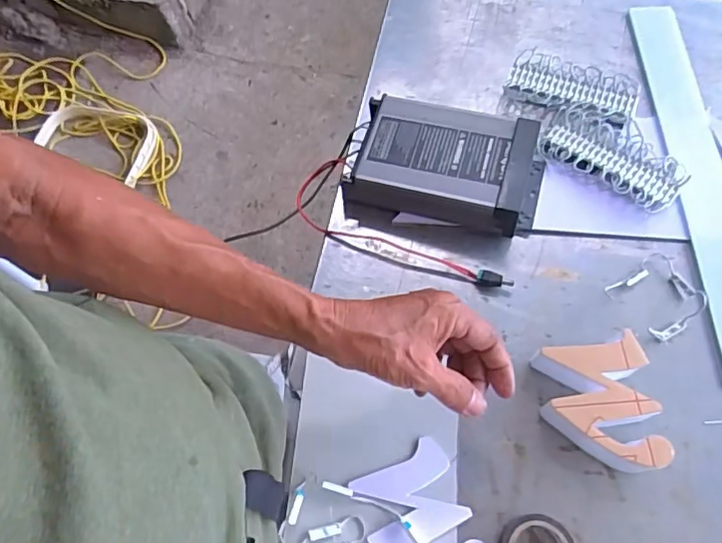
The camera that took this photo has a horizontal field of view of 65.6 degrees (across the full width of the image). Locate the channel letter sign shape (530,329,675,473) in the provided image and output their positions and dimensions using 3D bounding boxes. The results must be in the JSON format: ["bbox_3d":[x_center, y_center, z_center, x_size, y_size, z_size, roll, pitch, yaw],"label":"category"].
[{"bbox_3d":[0.199,0.111,0.471,0.084,0.046,0.110,-7,65,0],"label":"channel letter sign shape"}]

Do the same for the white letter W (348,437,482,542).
[{"bbox_3d":[0.046,0.200,0.454,0.081,0.006,0.105,-21,66,-6],"label":"white letter W"}]

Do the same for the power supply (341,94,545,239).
[{"bbox_3d":[0.085,-0.102,0.567,0.190,0.053,0.126,16,67,10],"label":"power supply"}]

